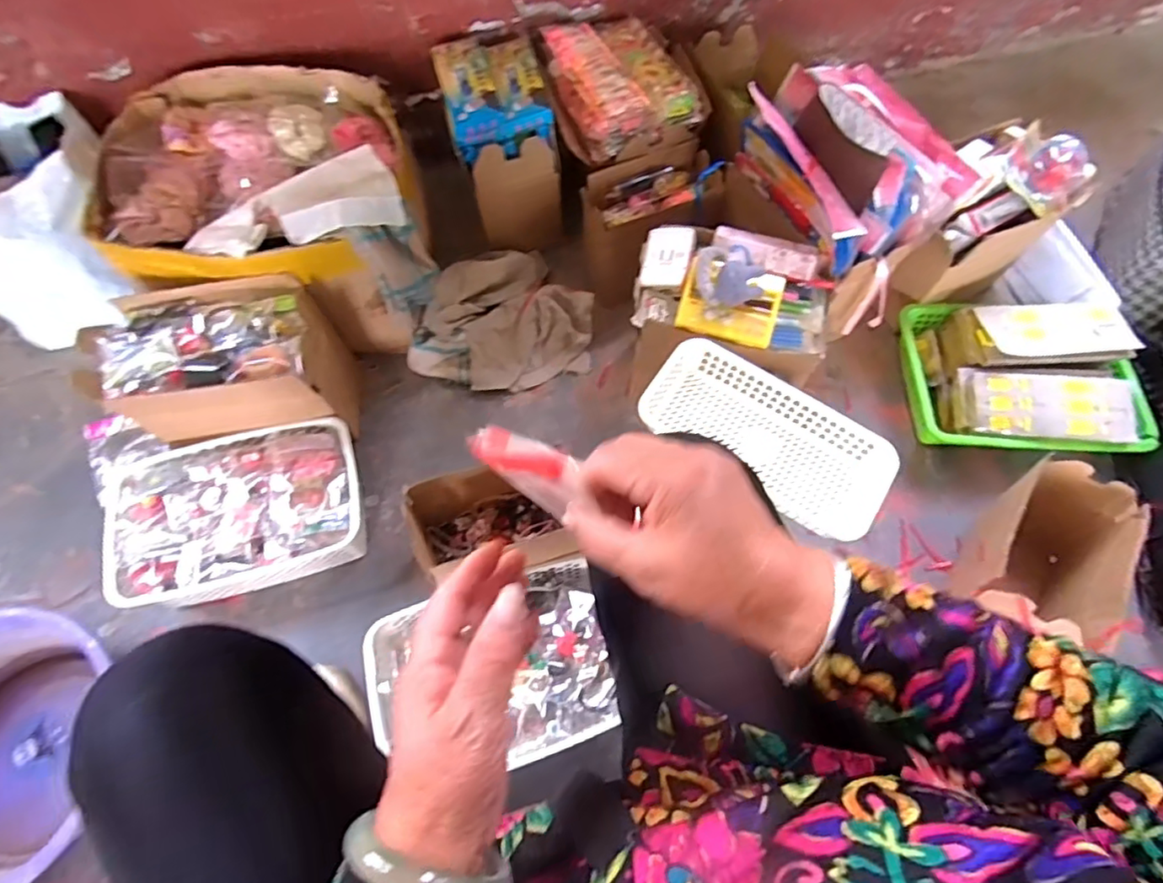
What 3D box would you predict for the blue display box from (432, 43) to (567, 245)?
[{"bbox_3d":[-0.126,-0.460,0.948,0.148,0.212,0.213,-16,66,-9],"label":"blue display box"}]

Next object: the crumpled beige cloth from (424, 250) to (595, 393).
[{"bbox_3d":[-0.112,-0.190,0.935,0.233,0.107,0.217,-27,68,-14],"label":"crumpled beige cloth"}]

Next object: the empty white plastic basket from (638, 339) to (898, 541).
[{"bbox_3d":[0.204,-0.005,0.677,0.272,0.055,0.126,34,68,14],"label":"empty white plastic basket"}]

